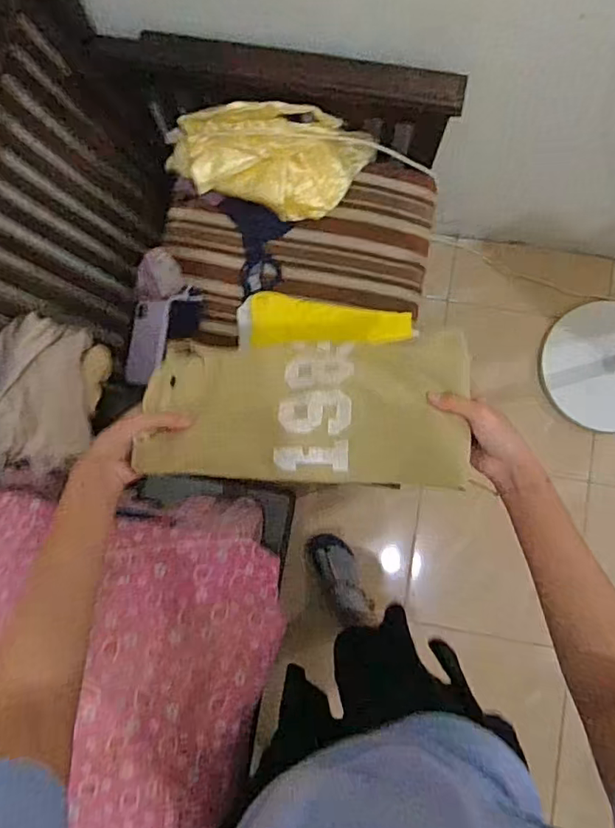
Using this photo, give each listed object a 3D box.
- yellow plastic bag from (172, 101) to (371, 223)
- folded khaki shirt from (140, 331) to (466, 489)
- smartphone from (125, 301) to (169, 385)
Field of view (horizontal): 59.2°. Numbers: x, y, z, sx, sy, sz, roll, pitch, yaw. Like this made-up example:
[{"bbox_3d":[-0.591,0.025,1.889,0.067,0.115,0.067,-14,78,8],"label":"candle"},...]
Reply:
[{"bbox_3d":[-0.071,-0.443,0.953,0.361,0.135,0.151,2,84,1],"label":"yellow plastic bag"},{"bbox_3d":[0.000,-0.010,0.571,0.327,0.081,0.160,2,84,1],"label":"folded khaki shirt"},{"bbox_3d":[-0.291,-0.131,0.983,0.067,0.008,0.153,8,85,2],"label":"smartphone"}]

